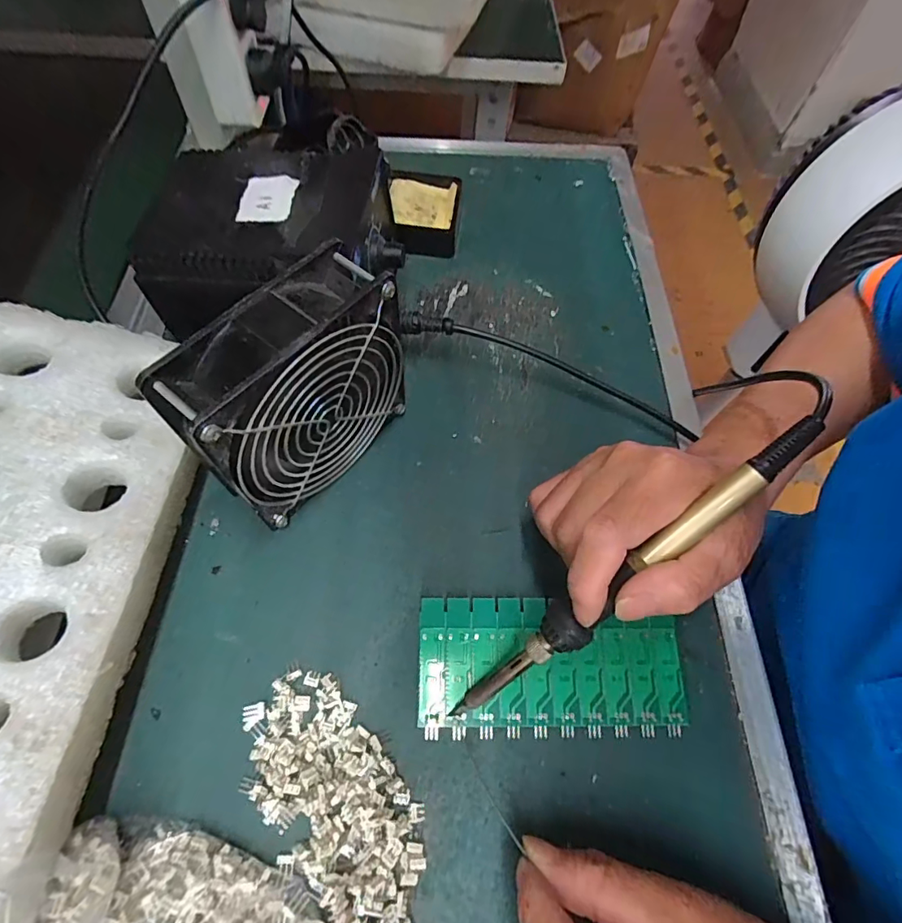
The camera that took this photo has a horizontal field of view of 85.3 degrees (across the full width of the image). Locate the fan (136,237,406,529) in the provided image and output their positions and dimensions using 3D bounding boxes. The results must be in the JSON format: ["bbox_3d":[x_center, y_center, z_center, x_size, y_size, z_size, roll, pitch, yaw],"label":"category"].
[{"bbox_3d":[-0.079,-0.033,0.267,0.048,0.119,0.120,37,66,14],"label":"fan"}]

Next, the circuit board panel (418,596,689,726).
[{"bbox_3d":[0.053,0.107,0.264,0.138,0.013,0.061,2,63,-3],"label":"circuit board panel"}]

